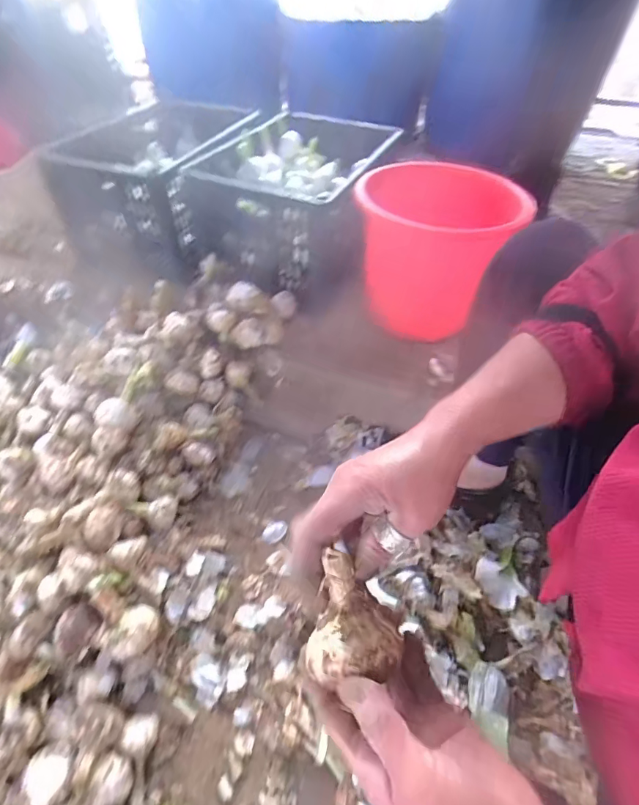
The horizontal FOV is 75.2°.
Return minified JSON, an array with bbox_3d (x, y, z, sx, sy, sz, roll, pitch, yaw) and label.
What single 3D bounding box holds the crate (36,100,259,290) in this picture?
[{"bbox_3d":[-0.366,-0.496,0.978,0.257,0.266,0.392,13,52,11],"label":"crate"}]

